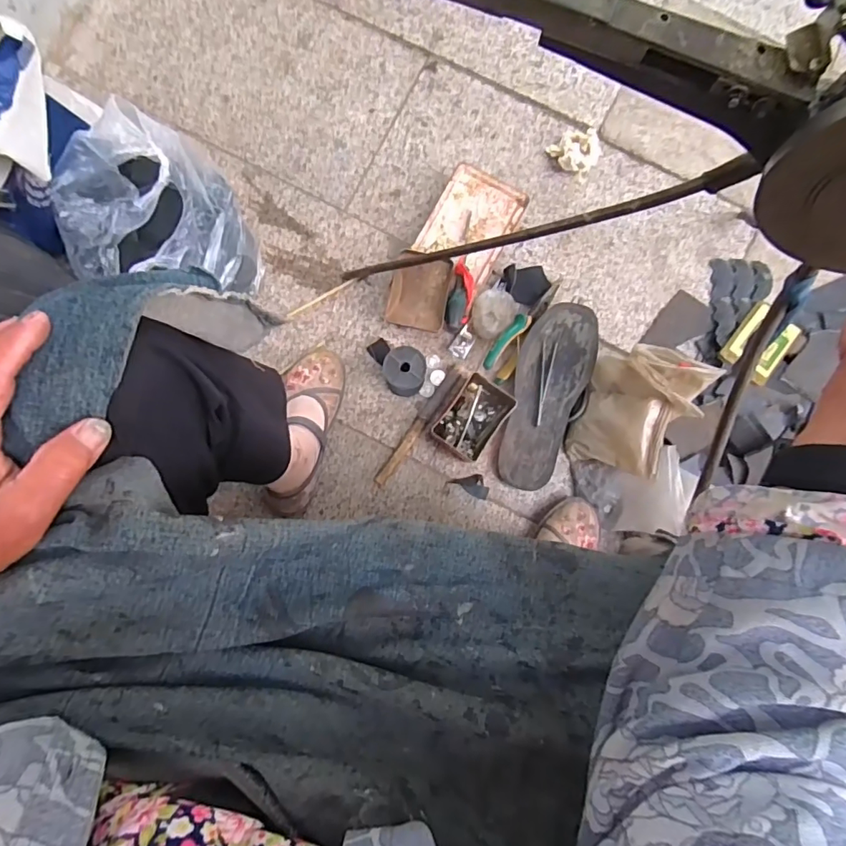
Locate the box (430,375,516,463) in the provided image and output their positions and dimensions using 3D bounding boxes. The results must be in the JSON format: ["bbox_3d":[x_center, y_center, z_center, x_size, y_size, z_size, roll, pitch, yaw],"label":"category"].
[{"bbox_3d":[0.075,-0.007,0.737,0.083,0.046,0.116,37,83,3],"label":"box"}]

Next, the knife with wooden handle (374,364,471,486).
[{"bbox_3d":[-0.002,0.003,0.750,0.030,0.016,0.214,36,83,3],"label":"knife with wooden handle"}]

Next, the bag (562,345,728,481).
[{"bbox_3d":[0.302,-0.023,0.687,0.125,0.133,0.179,22,82,1],"label":"bag"}]

